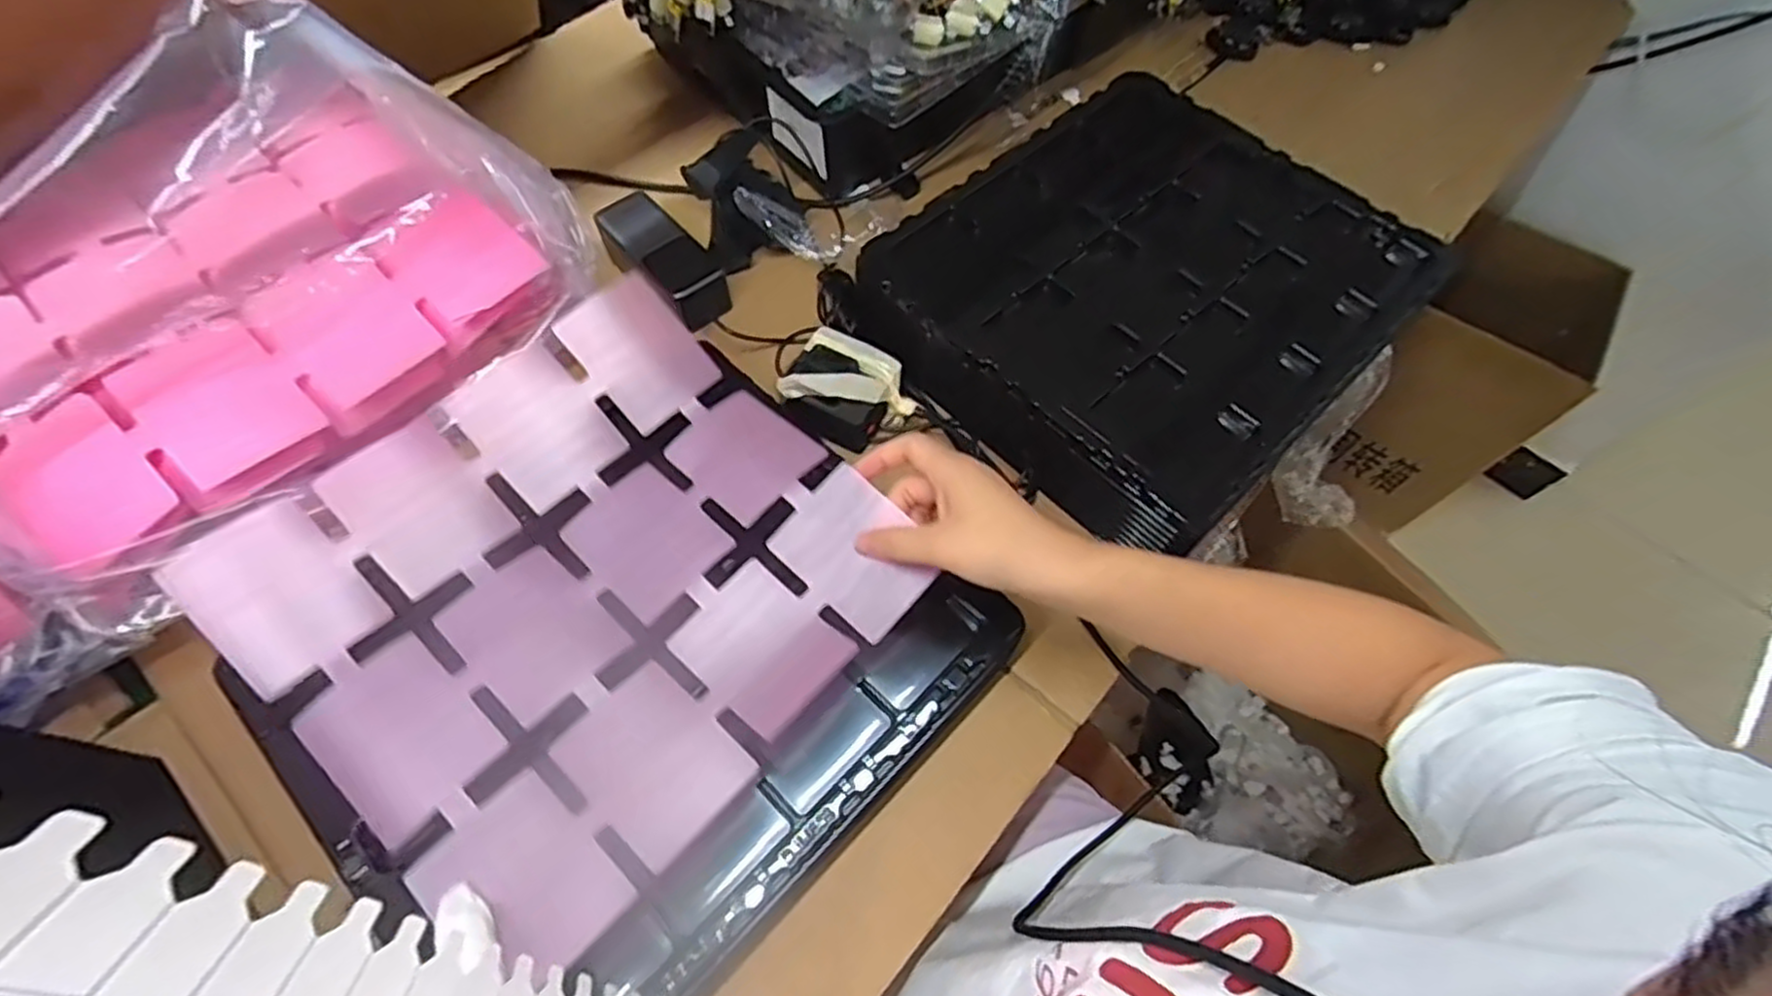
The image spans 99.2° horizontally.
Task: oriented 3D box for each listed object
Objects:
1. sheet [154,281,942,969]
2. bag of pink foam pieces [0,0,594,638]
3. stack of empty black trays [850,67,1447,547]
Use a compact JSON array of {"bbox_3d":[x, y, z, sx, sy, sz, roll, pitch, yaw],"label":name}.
[{"bbox_3d":[-0.171,0.044,0.438,0.291,0.047,0.313,40,67,17],"label":"sheet"},{"bbox_3d":[-0.431,-0.142,0.460,0.359,0.094,0.373,27,64,12],"label":"bag of pink foam pieces"},{"bbox_3d":[0.211,-0.170,0.632,0.340,0.080,0.370,41,67,18],"label":"stack of empty black trays"}]

